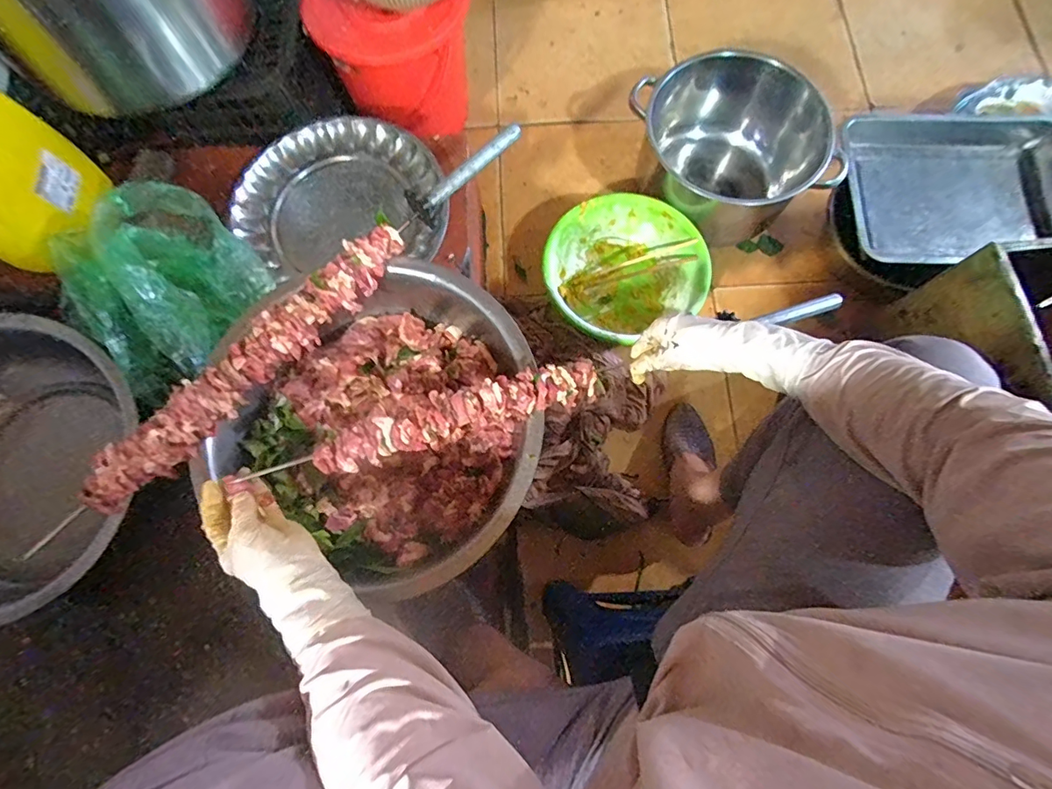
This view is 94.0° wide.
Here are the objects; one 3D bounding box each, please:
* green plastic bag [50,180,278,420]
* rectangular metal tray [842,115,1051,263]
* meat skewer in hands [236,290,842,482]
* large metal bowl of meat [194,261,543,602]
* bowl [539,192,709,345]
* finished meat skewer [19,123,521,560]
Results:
[{"bbox_3d":[-0.515,-0.158,0.695,0.243,0.079,0.280,-41,78,-10],"label":"green plastic bag"},{"bbox_3d":[0.766,-0.357,0.858,0.397,0.049,0.293,-3,75,0],"label":"rectangular metal tray"},{"bbox_3d":[0.083,-0.021,0.580,0.669,0.035,0.062,-17,75,-12],"label":"meat skewer in hands"},{"bbox_3d":[-0.156,0.032,0.629,0.362,0.103,0.356,0,75,0],"label":"large metal bowl of meat"},{"bbox_3d":[0.173,-0.225,0.899,0.275,0.102,0.254,0,75,0],"label":"bowl"},{"bbox_3d":[-0.255,-0.107,0.598,0.685,0.043,0.067,-44,79,-11],"label":"finished meat skewer"}]

